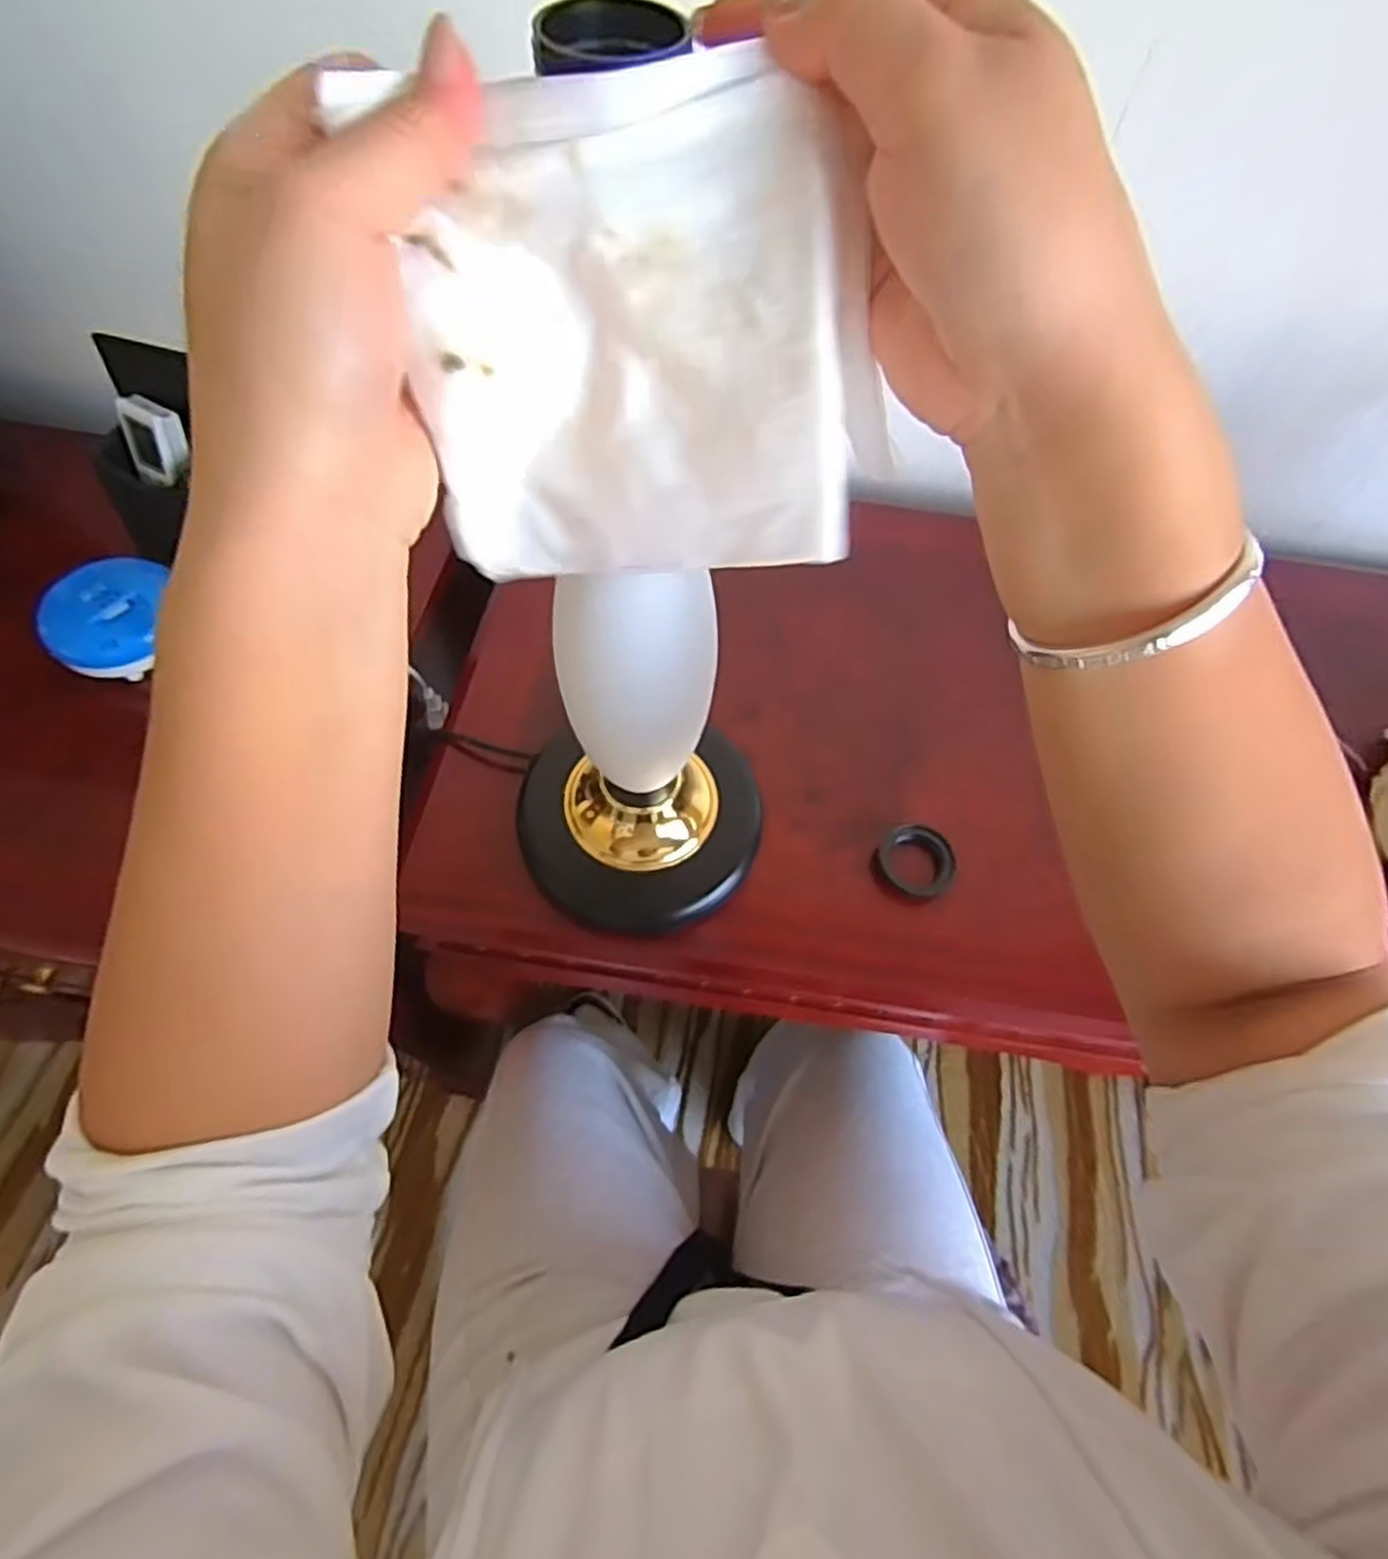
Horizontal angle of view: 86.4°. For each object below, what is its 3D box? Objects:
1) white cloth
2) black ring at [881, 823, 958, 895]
[{"bbox_3d":[-0.014,-0.113,0.197,0.121,0.115,0.024,5,29,14],"label":"white cloth"},{"bbox_3d":[0.164,0.060,0.544,0.056,0.020,0.050,38,65,16],"label":"black ring"}]

